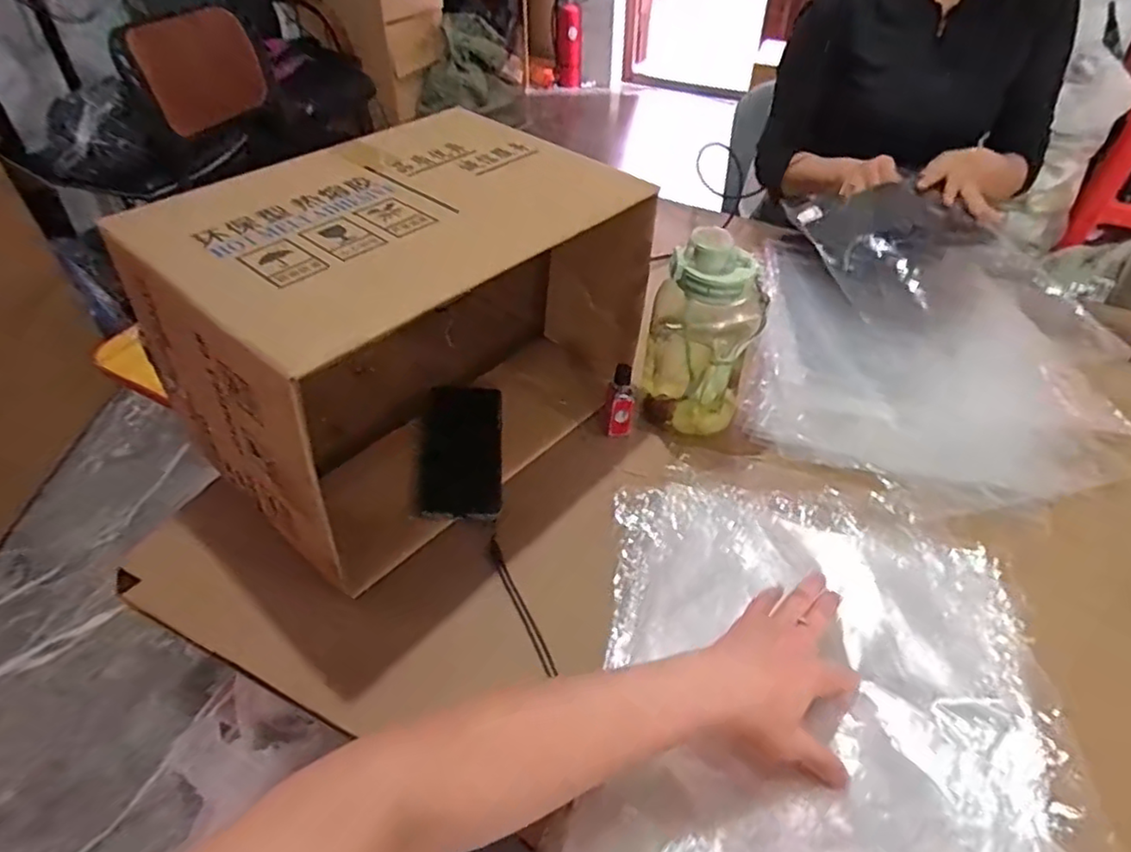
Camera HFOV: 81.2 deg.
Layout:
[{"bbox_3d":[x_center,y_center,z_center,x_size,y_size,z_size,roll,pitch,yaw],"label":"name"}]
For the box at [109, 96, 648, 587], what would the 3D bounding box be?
[{"bbox_3d":[-0.147,-0.094,0.647,0.249,0.283,0.406,30,51,28],"label":"box"}]

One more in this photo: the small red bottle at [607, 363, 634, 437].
[{"bbox_3d":[0.059,-0.024,0.697,0.028,0.083,0.030,2,44,2],"label":"small red bottle"}]

